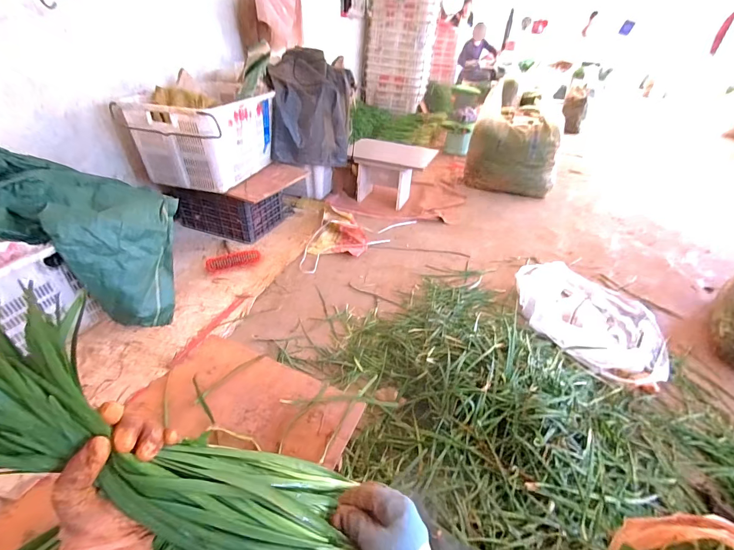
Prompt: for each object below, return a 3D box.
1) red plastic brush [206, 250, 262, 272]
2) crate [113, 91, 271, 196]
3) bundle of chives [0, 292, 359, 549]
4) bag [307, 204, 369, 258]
[{"bbox_3d":[-0.592,-0.061,1.530,0.234,0.038,0.063,-15,42,-22],"label":"red plastic brush"},{"bbox_3d":[-0.739,-0.644,1.601,0.443,0.333,0.517,15,38,15],"label":"crate"},{"bbox_3d":[-0.182,0.168,0.311,0.380,0.075,0.107,37,39,-16],"label":"bundle of chives"},{"bbox_3d":[-0.148,-0.243,1.791,0.290,0.061,0.389,1,37,-3],"label":"bag"}]

